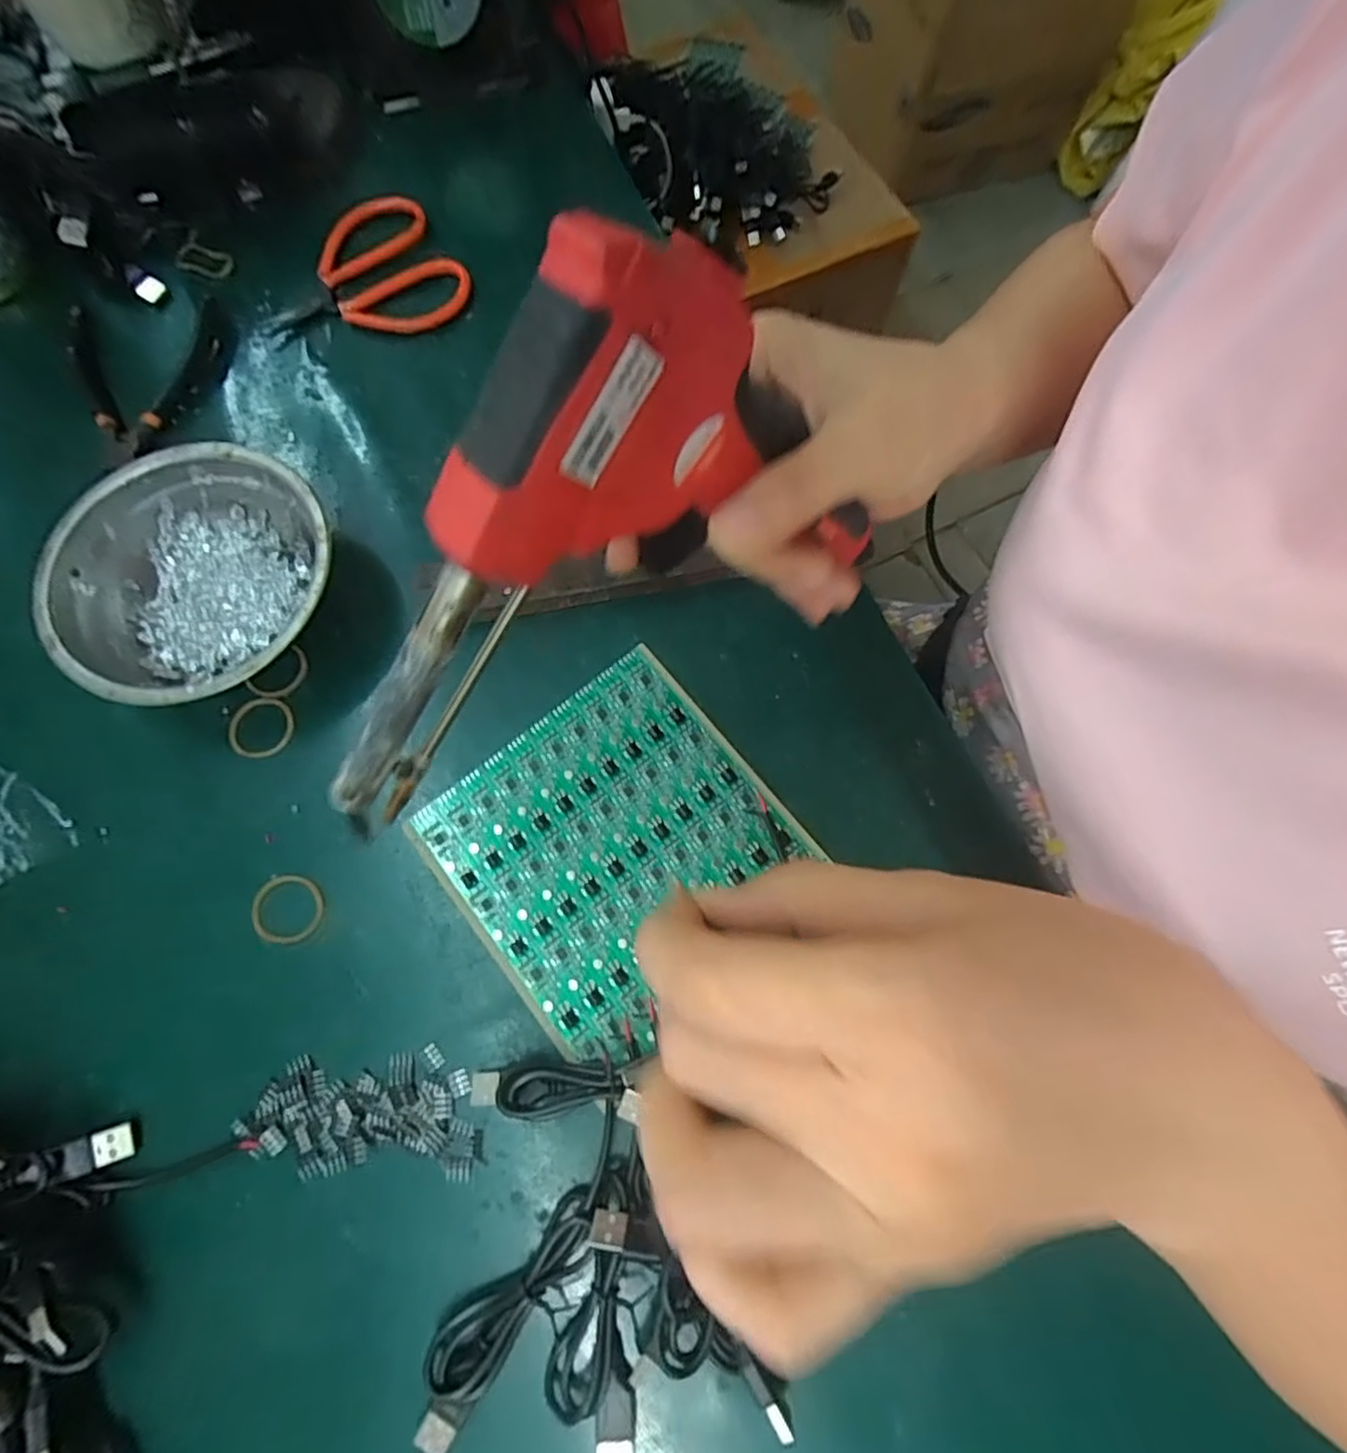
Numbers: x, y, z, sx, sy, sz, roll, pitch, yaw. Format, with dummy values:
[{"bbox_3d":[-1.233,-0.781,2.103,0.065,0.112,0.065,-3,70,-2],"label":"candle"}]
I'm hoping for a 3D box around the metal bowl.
[{"bbox_3d":[-0.220,-0.067,0.321,0.121,0.040,0.123,0,75,-1],"label":"metal bowl"}]

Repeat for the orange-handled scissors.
[{"bbox_3d":[-0.182,-0.257,0.386,0.113,0.010,0.089,-27,77,-8],"label":"orange-handled scissors"}]

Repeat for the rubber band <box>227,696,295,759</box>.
[{"bbox_3d":[-0.198,0.000,0.323,0.029,0.004,0.030,0,75,-1],"label":"rubber band"}]

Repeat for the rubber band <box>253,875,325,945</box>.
[{"bbox_3d":[-0.172,0.081,0.301,0.030,0.004,0.030,-8,75,-4],"label":"rubber band"}]

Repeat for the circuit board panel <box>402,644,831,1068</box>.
[{"bbox_3d":[-0.027,0.054,0.309,0.140,0.004,0.138,-38,79,-11],"label":"circuit board panel"}]

